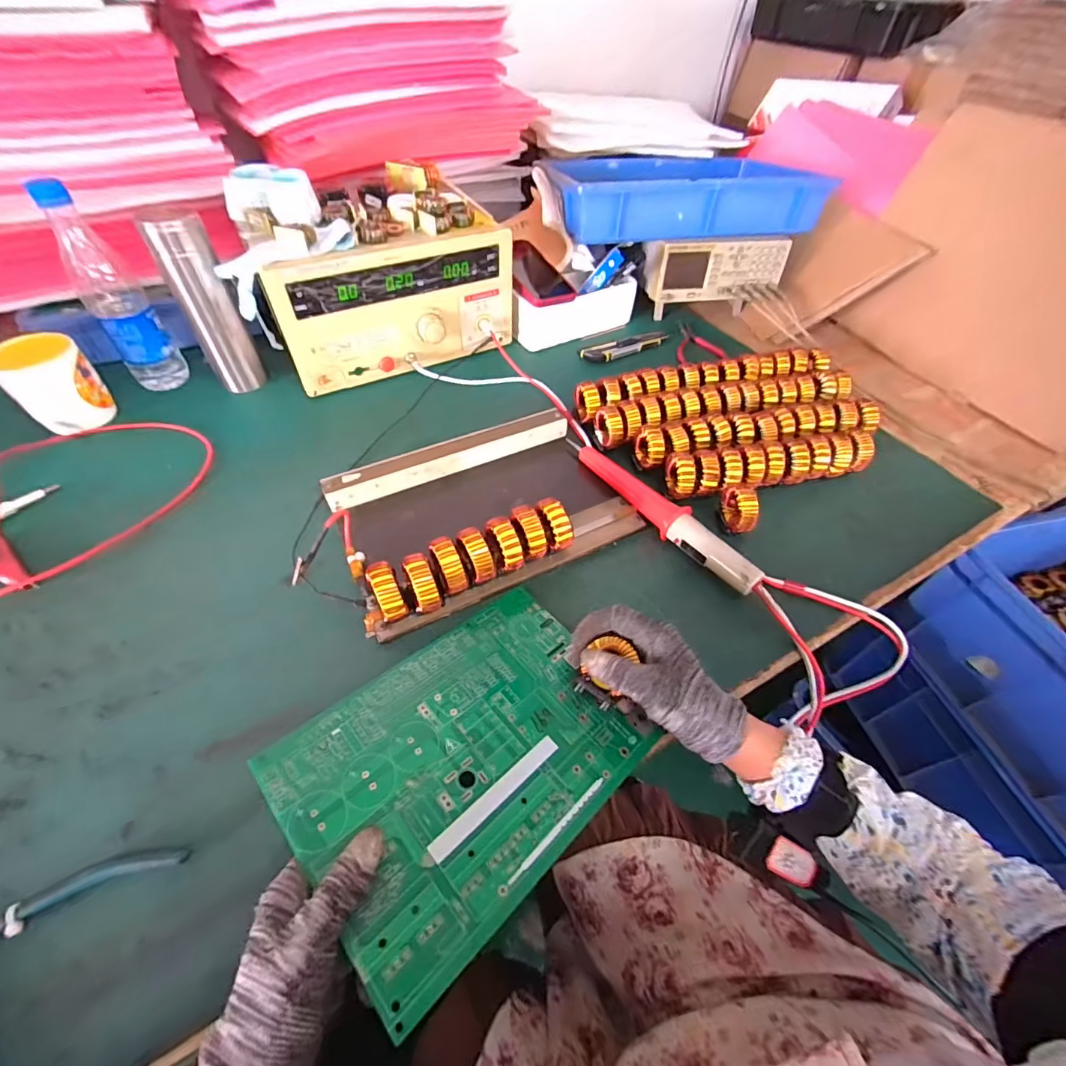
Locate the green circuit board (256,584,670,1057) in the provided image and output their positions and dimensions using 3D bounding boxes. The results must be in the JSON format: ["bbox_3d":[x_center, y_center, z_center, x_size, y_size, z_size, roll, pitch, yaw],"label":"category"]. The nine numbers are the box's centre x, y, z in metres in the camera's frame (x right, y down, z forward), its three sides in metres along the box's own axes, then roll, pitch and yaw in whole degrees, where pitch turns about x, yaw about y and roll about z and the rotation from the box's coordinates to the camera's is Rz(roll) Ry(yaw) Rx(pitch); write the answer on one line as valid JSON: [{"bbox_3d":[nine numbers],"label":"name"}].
[{"bbox_3d":[-0.043,0.158,0.351,0.245,0.004,0.180,-29,57,-36],"label":"green circuit board"}]

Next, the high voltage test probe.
[{"bbox_3d":[0.134,-0.035,0.522,0.037,0.033,0.273,-29,58,-24],"label":"high voltage test probe"}]

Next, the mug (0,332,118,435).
[{"bbox_3d":[-0.552,-0.170,0.547,0.076,0.090,0.084,33,57,21],"label":"mug"}]

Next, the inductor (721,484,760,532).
[{"bbox_3d":[0.225,-0.025,0.511,0.020,0.049,0.045,-7,52,-8],"label":"inductor"}]

